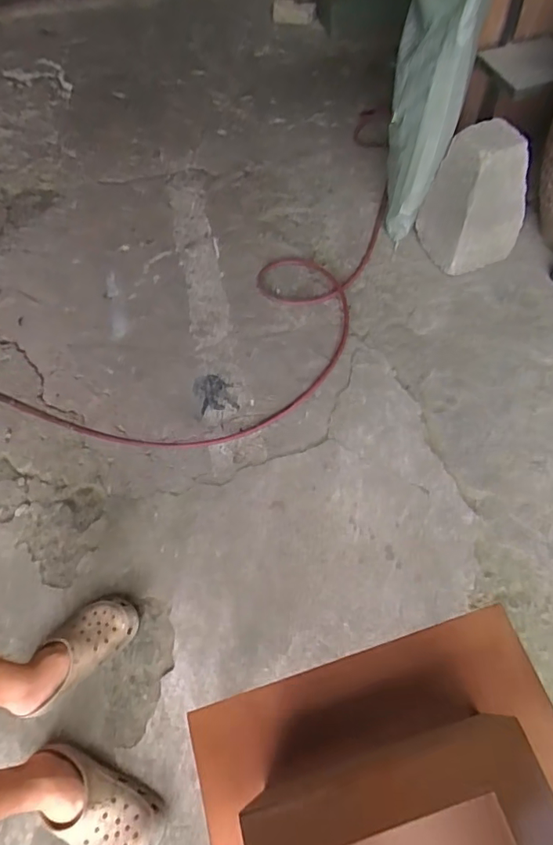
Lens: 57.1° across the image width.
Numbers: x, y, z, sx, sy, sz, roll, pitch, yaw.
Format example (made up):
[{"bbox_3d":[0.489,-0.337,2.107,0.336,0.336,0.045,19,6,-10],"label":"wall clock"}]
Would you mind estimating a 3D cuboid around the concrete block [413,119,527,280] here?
[{"bbox_3d":[0.487,-0.553,1.265,0.178,0.317,0.175,-16,60,-5],"label":"concrete block"}]

